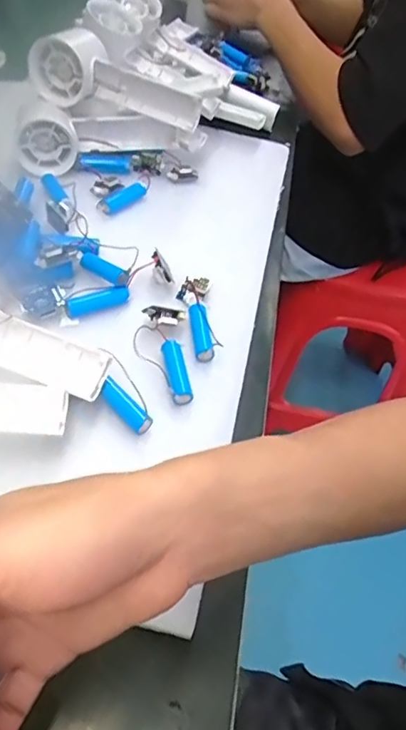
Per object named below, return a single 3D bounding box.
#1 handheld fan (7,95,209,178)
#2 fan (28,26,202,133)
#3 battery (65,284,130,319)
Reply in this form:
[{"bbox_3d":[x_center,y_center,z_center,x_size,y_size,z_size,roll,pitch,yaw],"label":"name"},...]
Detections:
[{"bbox_3d":[-0.086,-0.222,0.544,0.188,0.051,0.048,-4,50,-15],"label":"handheld fan"},{"bbox_3d":[-0.081,-0.264,0.505,0.161,0.060,0.036,19,48,5],"label":"fan"},{"bbox_3d":[-0.081,-0.049,0.421,0.049,0.015,0.013,-19,55,-26],"label":"battery"}]

